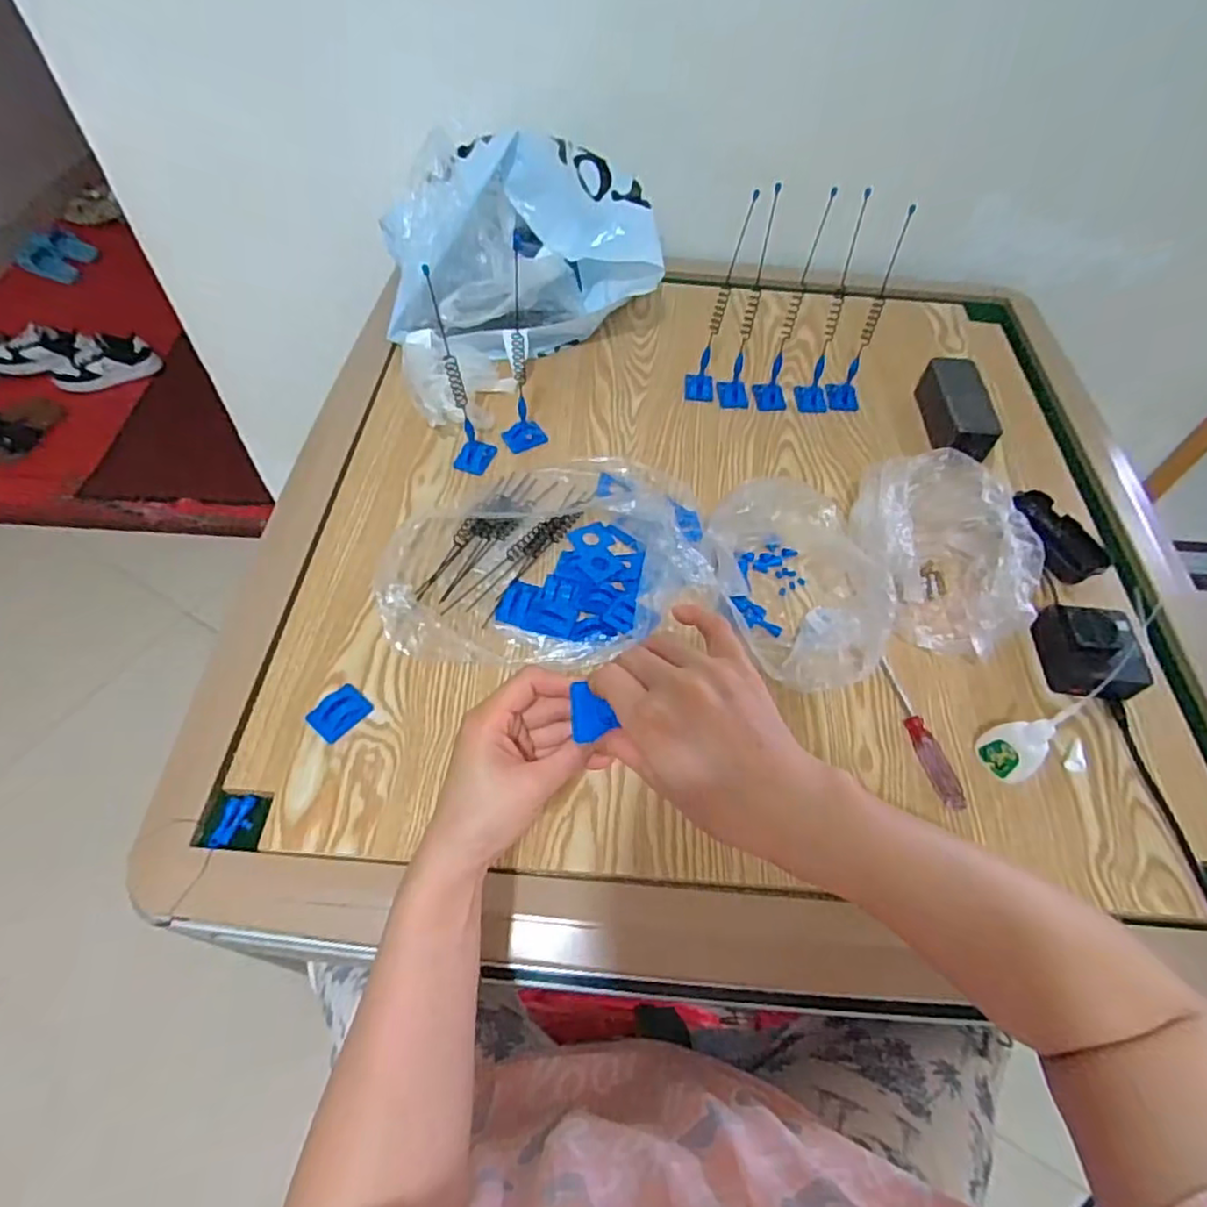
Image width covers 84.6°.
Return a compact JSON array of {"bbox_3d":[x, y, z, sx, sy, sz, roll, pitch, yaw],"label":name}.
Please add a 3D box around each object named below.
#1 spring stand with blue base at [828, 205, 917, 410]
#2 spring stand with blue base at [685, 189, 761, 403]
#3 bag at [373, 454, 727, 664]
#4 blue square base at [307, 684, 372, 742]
[{"bbox_3d":[0.293,-0.301,0.722,0.042,0.200,0.045,21,57,11],"label":"spring stand with blue base"},{"bbox_3d":[0.122,-0.319,0.714,0.036,0.217,0.040,9,56,2],"label":"spring stand with blue base"},{"bbox_3d":[-0.051,-0.069,0.612,0.290,0.090,0.250,-2,56,-5],"label":"bag"},{"bbox_3d":[-0.217,0.090,0.546,0.035,0.005,0.046,38,62,21],"label":"blue square base"}]

